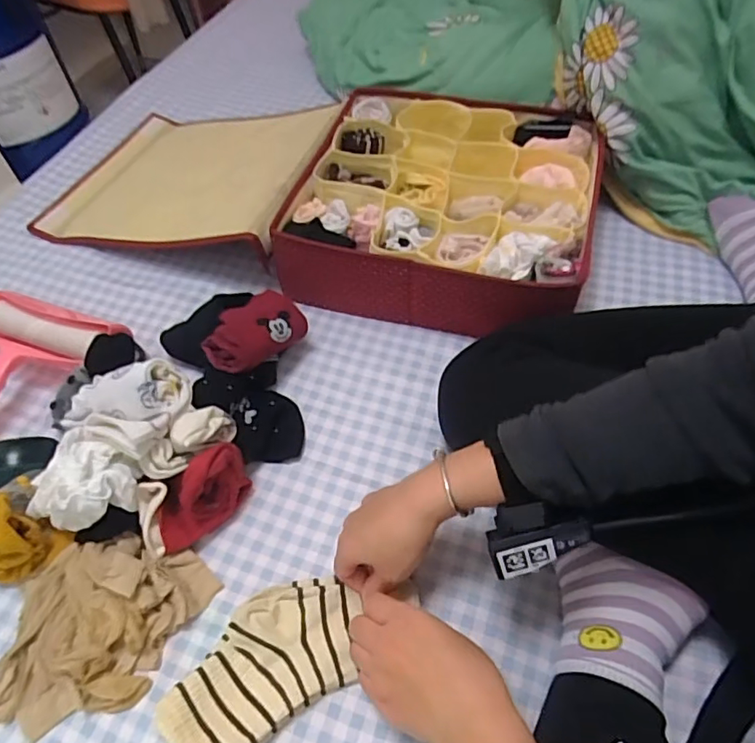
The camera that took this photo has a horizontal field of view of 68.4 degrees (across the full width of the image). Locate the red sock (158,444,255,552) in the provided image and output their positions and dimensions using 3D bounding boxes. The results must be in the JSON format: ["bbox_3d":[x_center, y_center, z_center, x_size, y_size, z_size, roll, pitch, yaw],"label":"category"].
[{"bbox_3d":[-0.153,0.106,0.478,0.091,0.064,0.037,-38,60,-23],"label":"red sock"}]

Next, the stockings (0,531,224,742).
[{"bbox_3d":[-0.228,0.202,0.439,0.137,0.039,0.159,17,56,15],"label":"stockings"}]

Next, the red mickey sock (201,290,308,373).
[{"bbox_3d":[-0.130,-0.044,0.584,0.073,0.029,0.103,31,60,23],"label":"red mickey sock"}]

